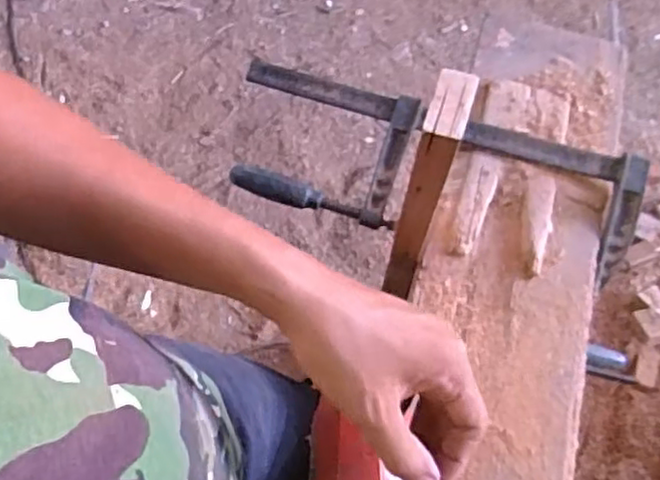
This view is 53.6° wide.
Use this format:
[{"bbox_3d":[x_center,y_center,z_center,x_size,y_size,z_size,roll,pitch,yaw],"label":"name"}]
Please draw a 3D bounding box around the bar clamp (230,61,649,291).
[{"bbox_3d":[0.122,-0.081,0.796,0.491,0.036,0.161,15,88,7],"label":"bar clamp"}]

